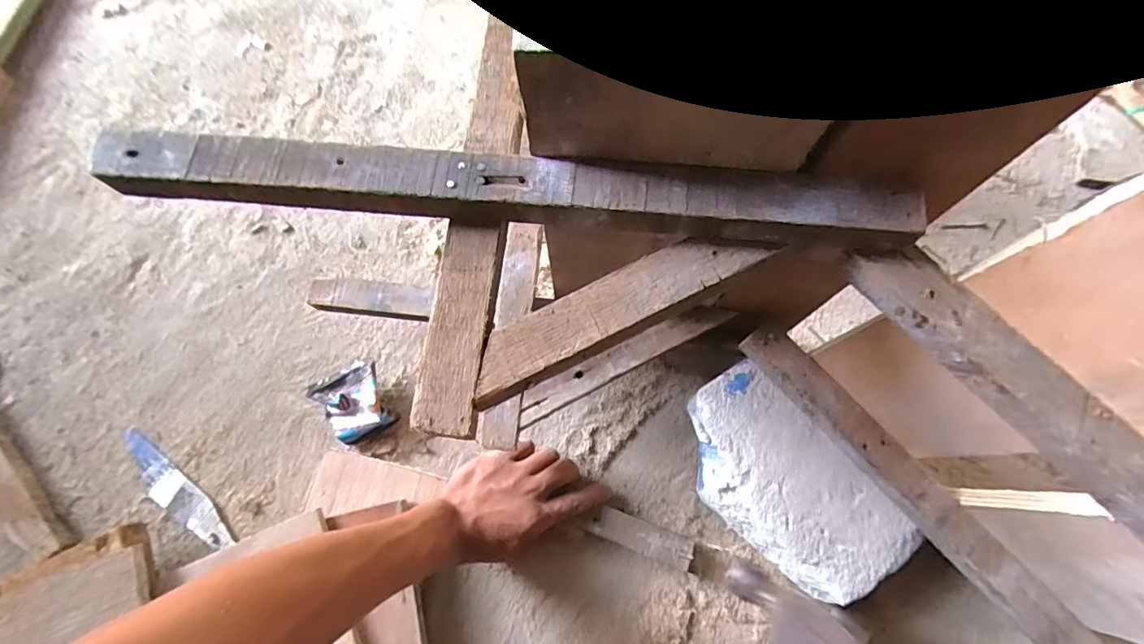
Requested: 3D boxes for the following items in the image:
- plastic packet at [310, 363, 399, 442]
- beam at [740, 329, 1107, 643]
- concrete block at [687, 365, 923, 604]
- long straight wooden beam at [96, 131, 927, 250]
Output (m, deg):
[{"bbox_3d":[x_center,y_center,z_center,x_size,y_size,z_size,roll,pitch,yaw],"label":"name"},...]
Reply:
[{"bbox_3d":[-0.217,0.084,0.496,0.063,0.029,0.069,-33,75,-8],"label":"plastic packet"},{"bbox_3d":[0.348,0.214,0.367,0.036,0.022,0.565,-40,76,-10],"label":"beam"},{"bbox_3d":[0.183,0.145,0.446,0.107,0.072,0.197,-40,76,-10],"label":"concrete block"},{"bbox_3d":[-0.039,-0.069,0.260,0.422,0.020,0.032,4,73,3],"label":"long straight wooden beam"}]

